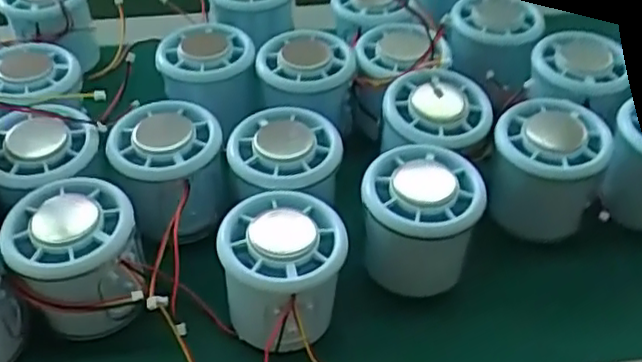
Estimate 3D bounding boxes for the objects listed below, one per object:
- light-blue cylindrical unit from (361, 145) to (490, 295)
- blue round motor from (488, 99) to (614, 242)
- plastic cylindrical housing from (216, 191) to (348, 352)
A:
[{"bbox_3d":[0.048,0.021,0.328,0.054,0.056,0.052,0,44,0],"label":"light-blue cylindrical unit"},{"bbox_3d":[0.117,-0.005,0.358,0.059,0.059,0.056,16,46,16],"label":"blue round motor"},{"bbox_3d":[-0.016,0.042,0.306,0.054,0.051,0.051,0,44,0],"label":"plastic cylindrical housing"}]

